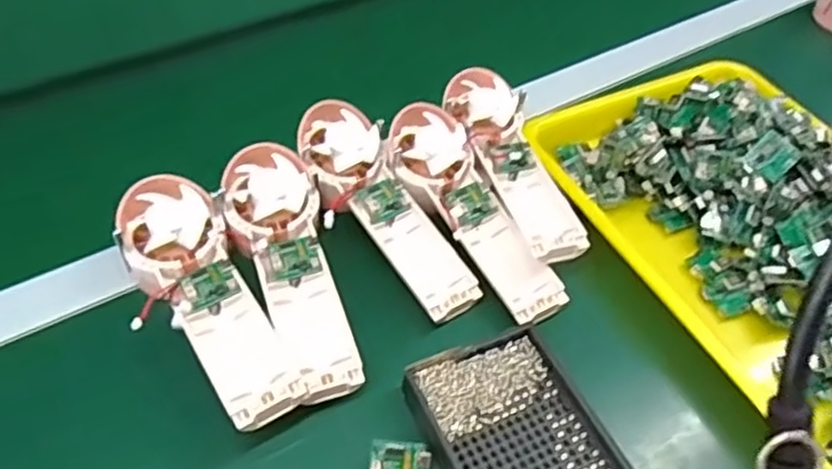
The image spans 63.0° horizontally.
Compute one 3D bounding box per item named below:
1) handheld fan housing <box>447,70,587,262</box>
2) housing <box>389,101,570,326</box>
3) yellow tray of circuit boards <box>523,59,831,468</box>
[{"bbox_3d":[0.068,-0.053,0.500,0.060,0.034,0.177,-10,52,-14],"label":"handheld fan housing"},{"bbox_3d":[0.040,-0.017,0.478,0.057,0.023,0.177,-24,70,-24],"label":"housing"},{"bbox_3d":[0.262,-0.014,0.493,0.245,0.063,0.345,-20,55,-21],"label":"yellow tray of circuit boards"}]

